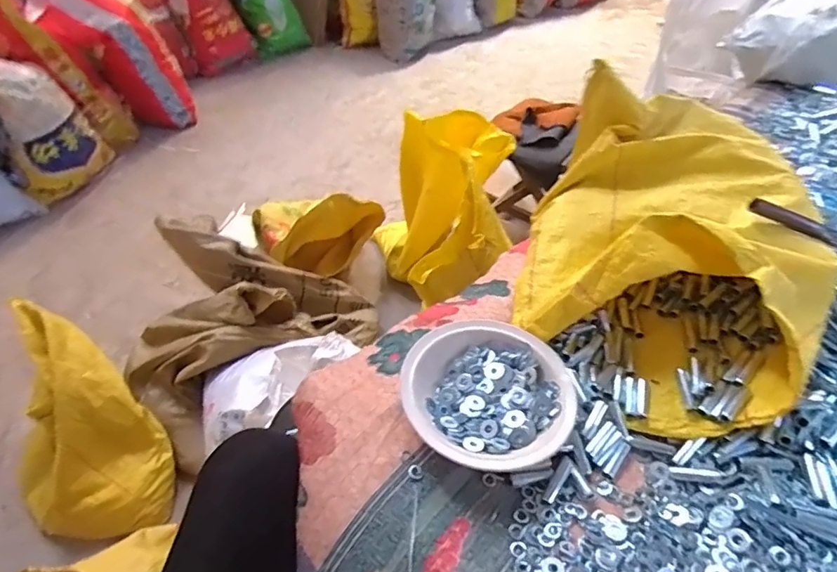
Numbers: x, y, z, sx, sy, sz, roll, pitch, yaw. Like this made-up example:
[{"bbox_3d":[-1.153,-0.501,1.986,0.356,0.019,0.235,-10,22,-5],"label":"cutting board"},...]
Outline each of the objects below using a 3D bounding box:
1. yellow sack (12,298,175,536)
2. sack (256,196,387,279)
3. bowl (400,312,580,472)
[{"bbox_3d":[-0.574,0.251,0.832,0.269,0.287,0.225,29,52,28],"label":"yellow sack"},{"bbox_3d":[-0.270,-0.138,1.320,0.223,0.214,0.306,25,50,25],"label":"sack"},{"bbox_3d":[0.072,0.111,0.522,0.167,0.049,0.158,-1,44,1],"label":"bowl"}]

